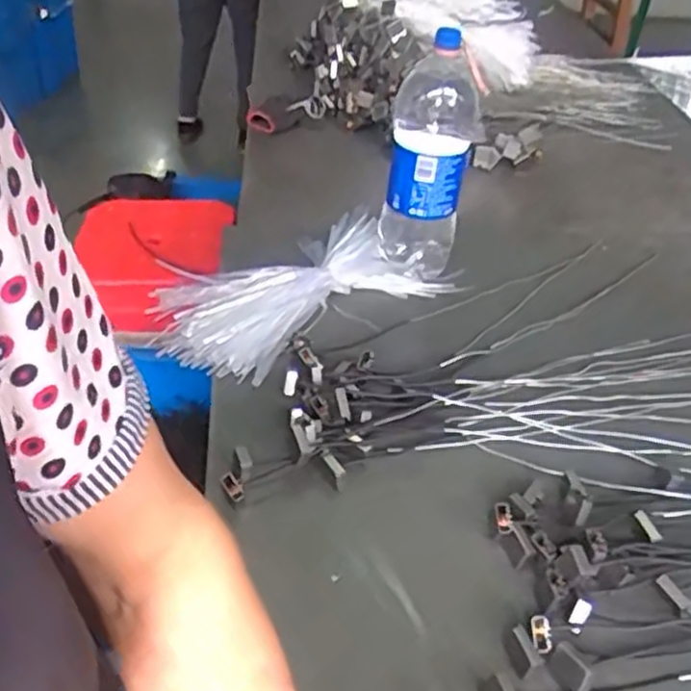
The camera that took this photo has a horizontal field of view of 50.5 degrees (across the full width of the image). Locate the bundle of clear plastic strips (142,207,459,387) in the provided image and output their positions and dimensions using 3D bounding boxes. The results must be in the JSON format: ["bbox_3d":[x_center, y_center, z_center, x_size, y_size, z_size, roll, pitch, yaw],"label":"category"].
[{"bbox_3d":[-0.050,-0.082,0.952,0.391,0.044,0.211,-20,45,-29],"label":"bundle of clear plastic strips"}]

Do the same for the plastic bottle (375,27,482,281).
[{"bbox_3d":[0.103,-0.226,0.971,0.103,0.330,0.101,4,38,-3],"label":"plastic bottle"}]

